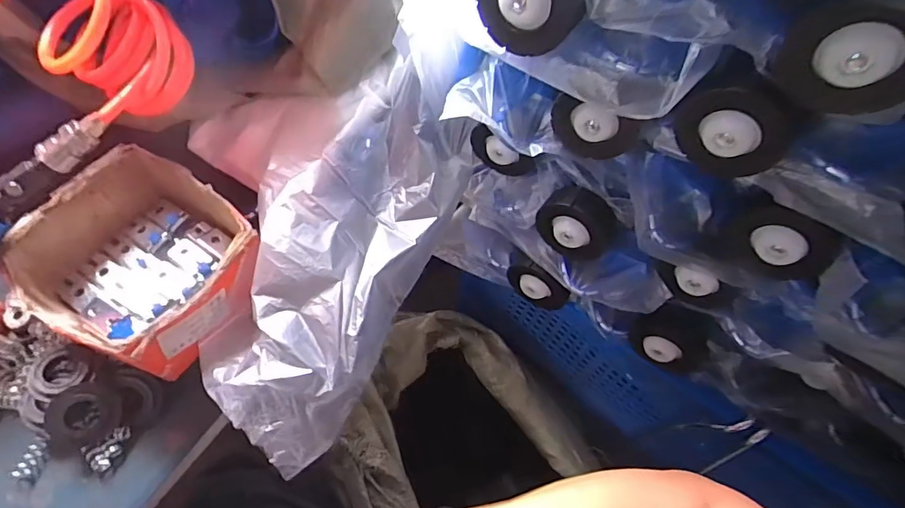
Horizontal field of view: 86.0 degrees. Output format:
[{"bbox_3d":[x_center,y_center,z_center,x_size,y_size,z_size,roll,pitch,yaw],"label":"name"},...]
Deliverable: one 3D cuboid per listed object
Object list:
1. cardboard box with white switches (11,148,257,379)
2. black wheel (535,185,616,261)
[{"bbox_3d":[-0.252,0.007,0.402,0.161,0.066,0.139,30,62,12],"label":"cardboard box with white switches"},{"bbox_3d":[0.114,-0.027,0.441,0.069,0.065,0.038,34,63,14],"label":"black wheel"}]

